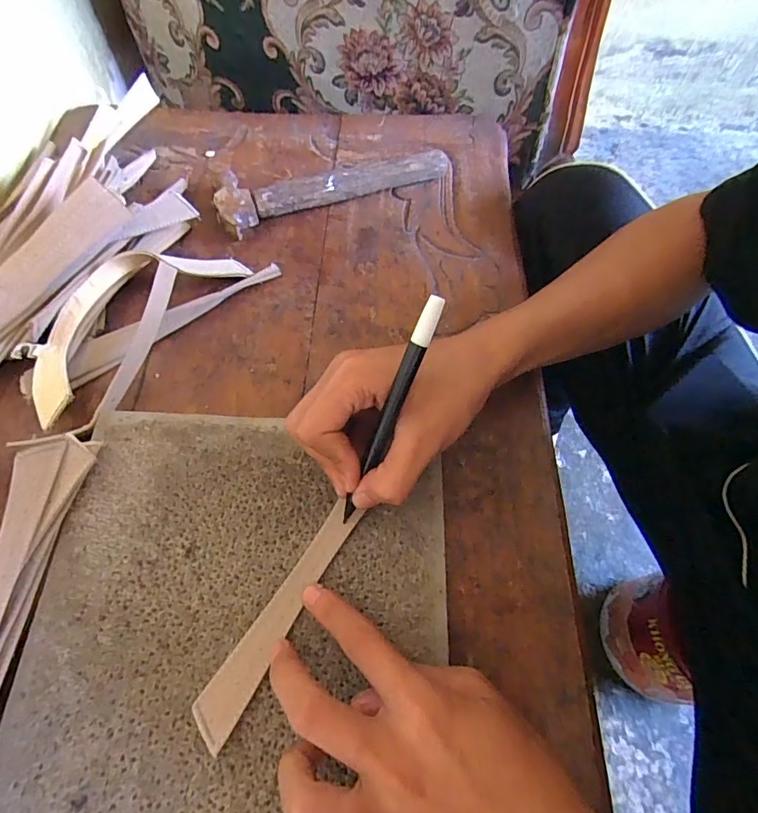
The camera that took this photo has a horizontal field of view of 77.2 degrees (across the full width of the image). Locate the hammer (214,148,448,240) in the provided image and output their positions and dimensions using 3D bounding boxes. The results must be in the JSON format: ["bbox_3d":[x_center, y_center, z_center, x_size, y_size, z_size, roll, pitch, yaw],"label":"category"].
[{"bbox_3d":[-0.044,-0.206,0.432,0.204,0.025,0.058,-23,64,-12],"label":"hammer"}]

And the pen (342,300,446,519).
[{"bbox_3d":[0.004,0.008,0.247,0.009,0.137,0.008,28,23,14],"label":"pen"}]

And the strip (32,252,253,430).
[{"bbox_3d":[-0.183,-0.069,0.347,0.069,0.027,0.181,31,65,15],"label":"strip"}]

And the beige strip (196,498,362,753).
[{"bbox_3d":[-0.051,0.107,0.252,0.021,0.006,0.128,28,64,14],"label":"beige strip"}]

